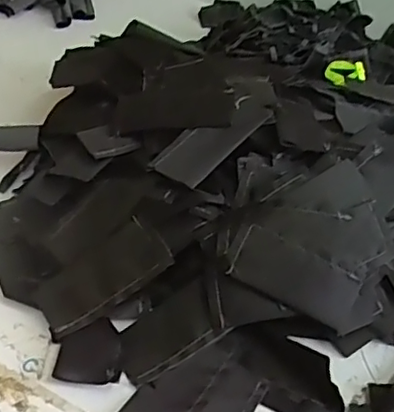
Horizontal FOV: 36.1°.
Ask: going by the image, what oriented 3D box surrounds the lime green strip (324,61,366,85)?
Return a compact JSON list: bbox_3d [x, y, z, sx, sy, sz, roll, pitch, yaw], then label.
[{"bbox_3d":[0.190,-0.176,0.788,0.039,0.027,0.048,-17,46,-26],"label":"lime green strip"}]

